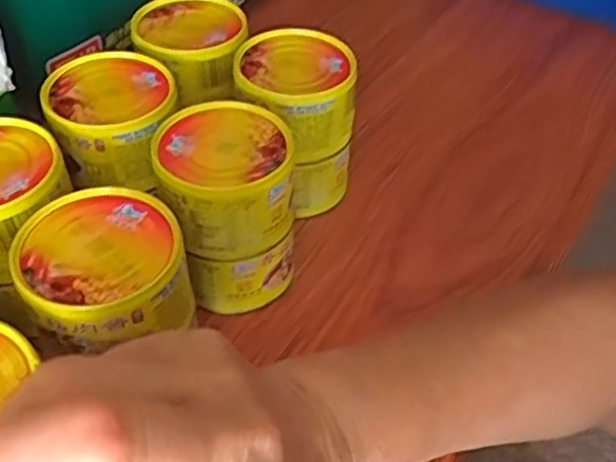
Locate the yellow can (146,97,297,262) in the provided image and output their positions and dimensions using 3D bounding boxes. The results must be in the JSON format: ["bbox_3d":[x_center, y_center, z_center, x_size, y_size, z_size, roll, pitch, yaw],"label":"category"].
[{"bbox_3d":[-0.044,-0.028,0.353,0.069,0.048,0.067,1,47,-1],"label":"yellow can"}]

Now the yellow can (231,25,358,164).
[{"bbox_3d":[-0.008,-0.083,0.400,0.070,0.055,0.064,1,47,-1],"label":"yellow can"}]

